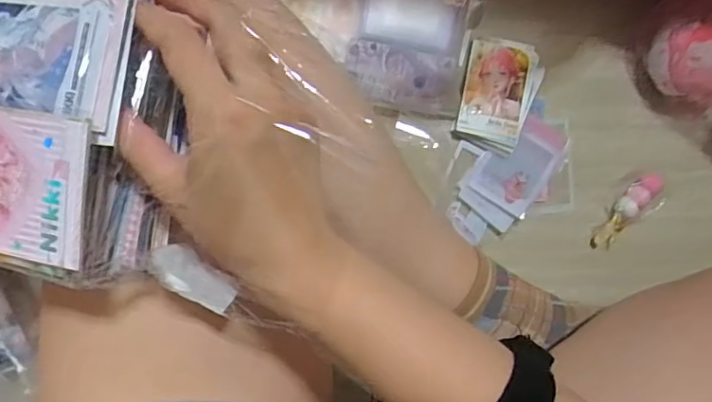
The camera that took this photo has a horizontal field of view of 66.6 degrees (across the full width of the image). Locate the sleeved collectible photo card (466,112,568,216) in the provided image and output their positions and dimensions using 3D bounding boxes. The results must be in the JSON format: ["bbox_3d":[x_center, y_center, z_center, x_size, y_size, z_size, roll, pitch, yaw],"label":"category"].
[{"bbox_3d":[0.146,-0.033,0.480,0.060,0.008,0.082,32,99,-7],"label":"sleeved collectible photo card"}]

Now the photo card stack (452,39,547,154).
[{"bbox_3d":[0.125,-0.092,0.473,0.066,0.014,0.094,13,92,-8],"label":"photo card stack"}]

